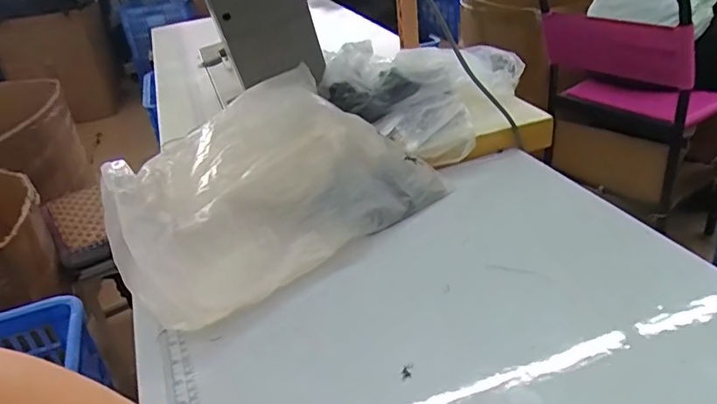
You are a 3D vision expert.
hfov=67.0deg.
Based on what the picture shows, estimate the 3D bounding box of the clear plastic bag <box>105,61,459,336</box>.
[{"bbox_3d":[-0.124,-0.030,0.660,0.364,0.104,0.286,-28,37,-31],"label":"clear plastic bag"}]

